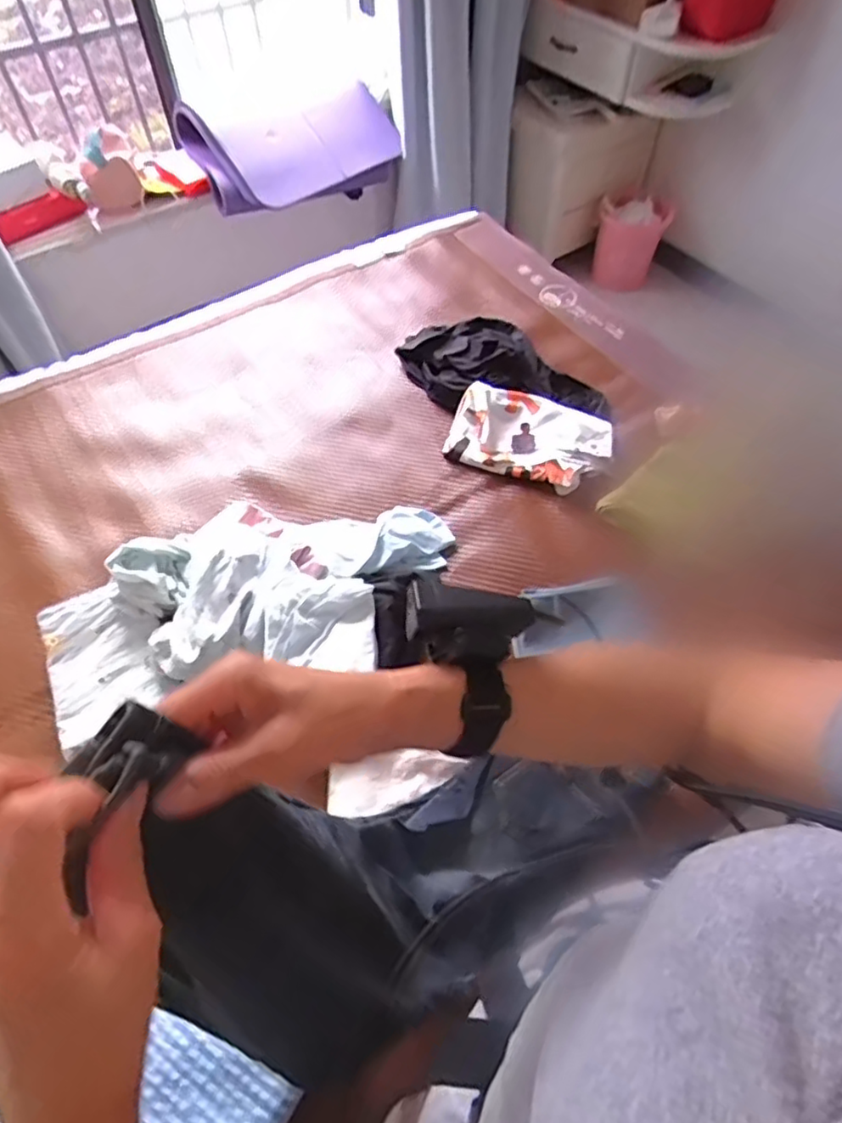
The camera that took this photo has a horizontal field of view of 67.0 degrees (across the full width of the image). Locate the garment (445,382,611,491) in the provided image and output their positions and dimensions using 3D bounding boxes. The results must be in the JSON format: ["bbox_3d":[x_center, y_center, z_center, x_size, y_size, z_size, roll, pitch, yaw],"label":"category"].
[{"bbox_3d":[0.208,-0.245,1.216,0.295,0.046,0.188,18,58,11],"label":"garment"}]

